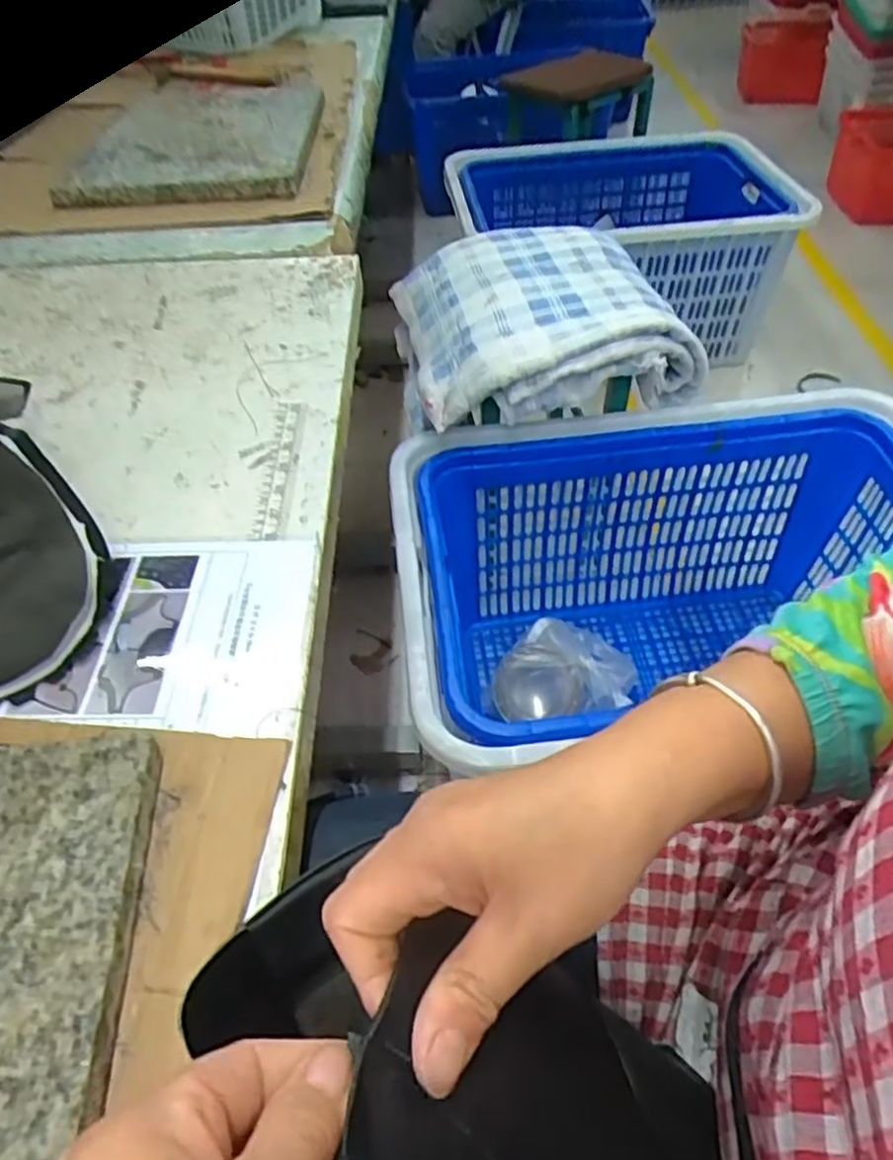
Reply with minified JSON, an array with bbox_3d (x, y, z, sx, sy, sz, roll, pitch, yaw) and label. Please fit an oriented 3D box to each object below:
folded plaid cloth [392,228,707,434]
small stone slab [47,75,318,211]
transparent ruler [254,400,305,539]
[{"bbox_3d":[0.137,-0.426,1.182,0.433,0.143,0.394,-15,50,-9],"label":"folded plaid cloth"},{"bbox_3d":[-0.328,-0.643,1.009,0.290,0.025,0.483,-2,49,0],"label":"small stone slab"},{"bbox_3d":[-0.128,-0.092,0.548,0.026,0.004,0.157,-3,49,-1],"label":"transparent ruler"}]

